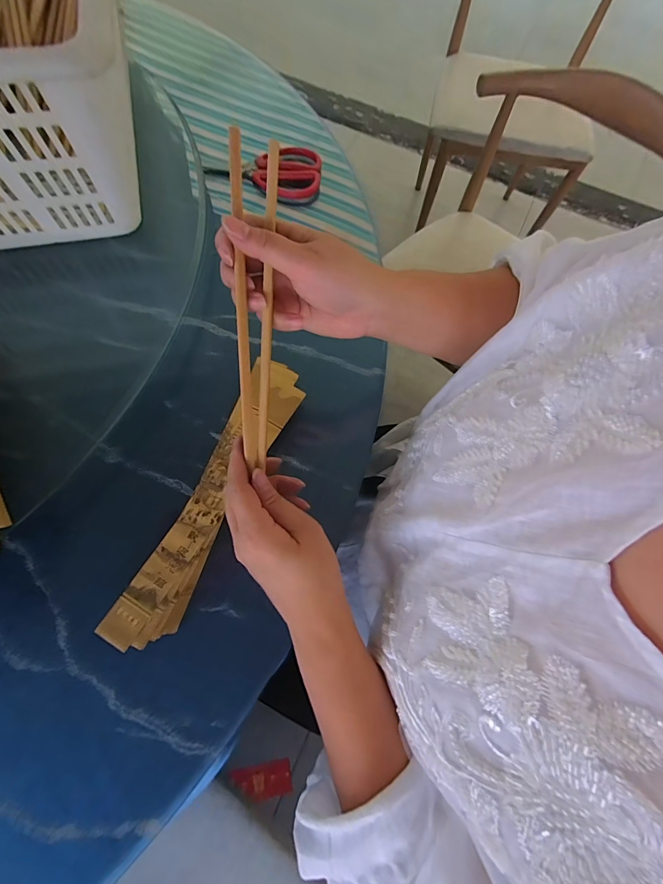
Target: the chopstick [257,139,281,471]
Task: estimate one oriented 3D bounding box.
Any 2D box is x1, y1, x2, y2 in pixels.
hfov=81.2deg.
[{"bbox_3d":[-0.045,-0.088,0.267,0.008,0.012,0.209,4,101,-1],"label":"chopstick"}]

